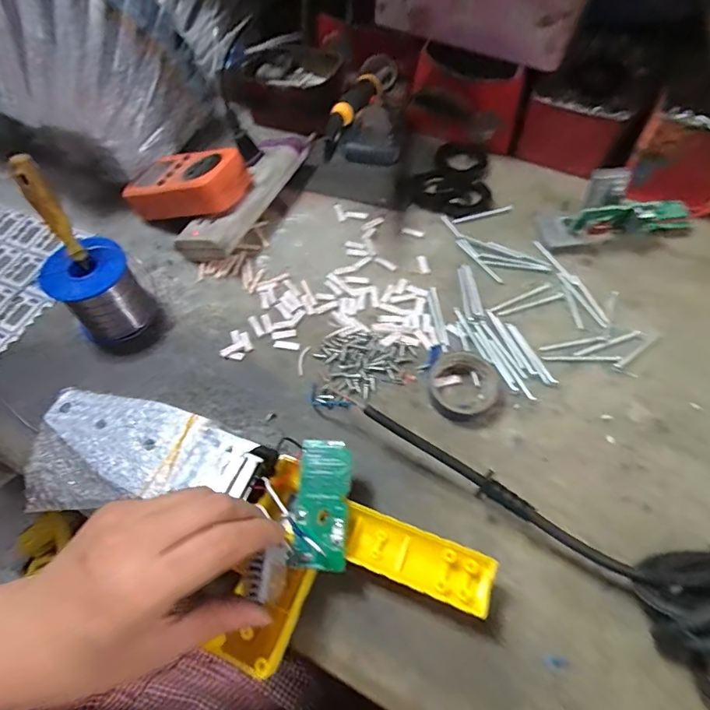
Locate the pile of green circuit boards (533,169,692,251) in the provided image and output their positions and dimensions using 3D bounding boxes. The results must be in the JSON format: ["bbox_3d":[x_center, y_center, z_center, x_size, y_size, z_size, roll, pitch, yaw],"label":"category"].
[{"bbox_3d":[0.253,-0.143,0.434,0.145,0.043,0.066,-5,58,-1],"label":"pile of green circuit boards"}]

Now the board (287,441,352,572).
[{"bbox_3d":[-0.022,0.092,0.283,0.035,0.008,0.077,4,59,0],"label":"board"}]

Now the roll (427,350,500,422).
[{"bbox_3d":[0.086,0.021,0.354,0.059,0.015,0.053,-37,64,-19],"label":"roll"}]

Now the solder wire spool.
[{"bbox_3d":[-0.211,-0.052,0.373,0.058,0.070,0.062,37,66,21],"label":"solder wire spool"}]

